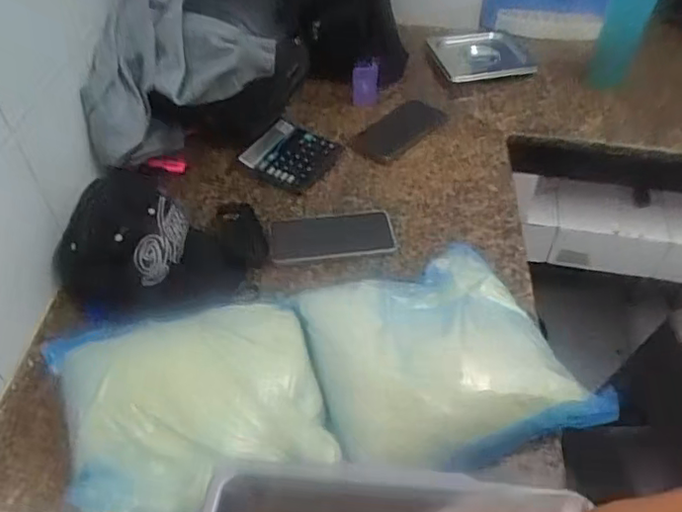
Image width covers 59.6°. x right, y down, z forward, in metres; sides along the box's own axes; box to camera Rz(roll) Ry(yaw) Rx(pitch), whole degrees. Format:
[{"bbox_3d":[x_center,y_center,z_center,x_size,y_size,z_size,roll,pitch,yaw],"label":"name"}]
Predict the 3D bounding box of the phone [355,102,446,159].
[{"bbox_3d":[0.098,-0.214,0.986,0.096,0.014,0.176,32,53,28],"label":"phone"}]

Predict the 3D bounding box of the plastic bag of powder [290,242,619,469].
[{"bbox_3d":[0.106,0.099,0.647,0.267,0.058,0.239,-13,46,-12],"label":"plastic bag of powder"}]

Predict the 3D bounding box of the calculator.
[{"bbox_3d":[-0.075,-0.160,0.928,0.118,0.028,0.130,22,52,19],"label":"calculator"}]

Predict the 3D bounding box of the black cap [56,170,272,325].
[{"bbox_3d":[-0.224,-0.013,0.756,0.257,0.114,0.156,-15,49,-12],"label":"black cap"}]

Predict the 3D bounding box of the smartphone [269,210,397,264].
[{"bbox_3d":[-0.012,-0.032,0.815,0.164,0.008,0.088,-4,45,-4],"label":"smartphone"}]

